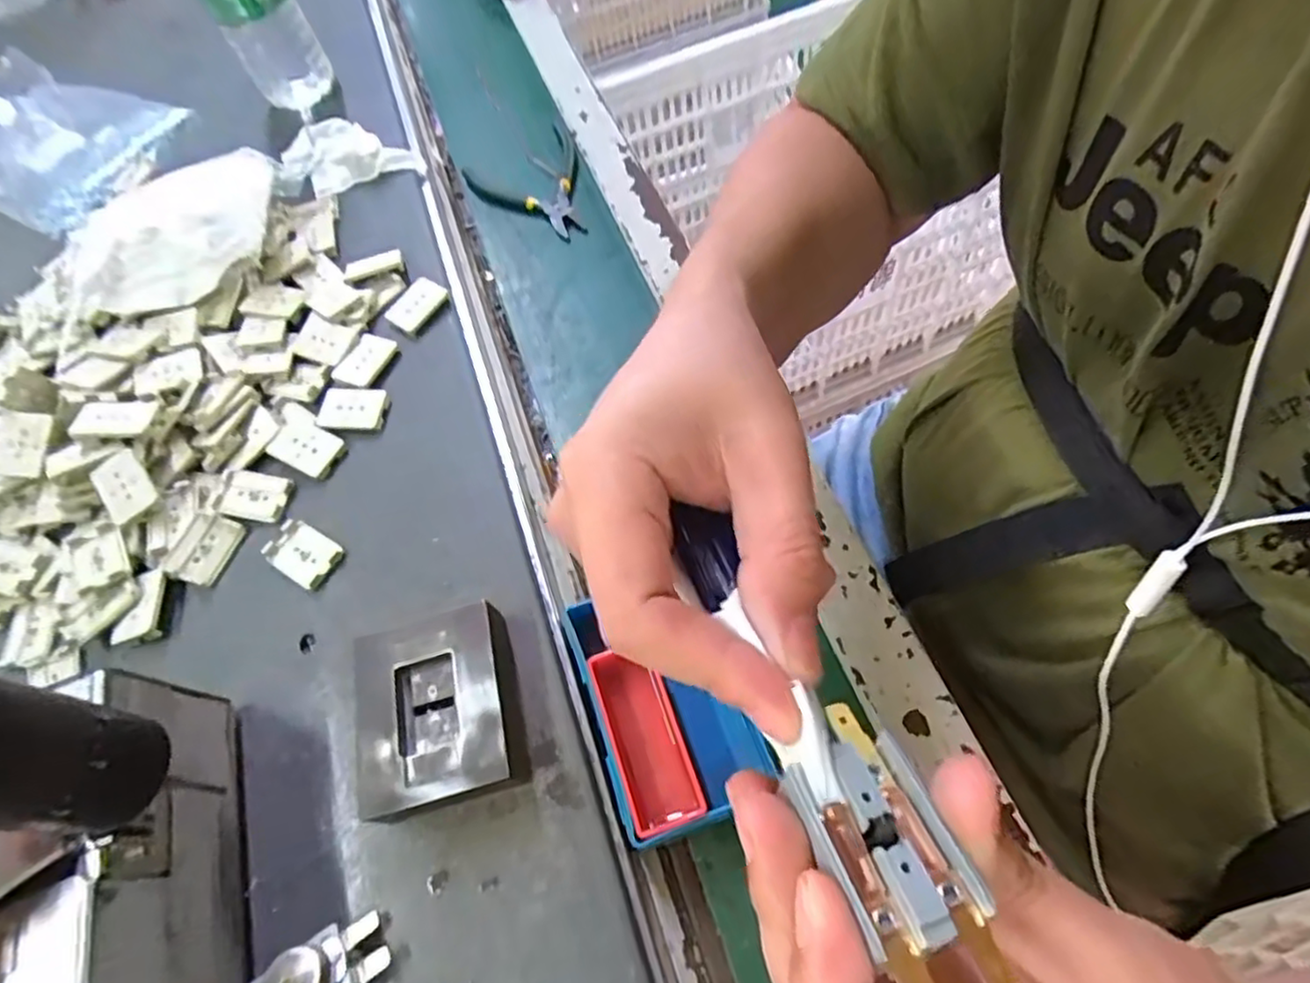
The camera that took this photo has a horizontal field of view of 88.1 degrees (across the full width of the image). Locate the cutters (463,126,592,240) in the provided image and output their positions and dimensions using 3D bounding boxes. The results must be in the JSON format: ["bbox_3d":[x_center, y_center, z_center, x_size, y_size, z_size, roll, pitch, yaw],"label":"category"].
[{"bbox_3d":[-0.091,-0.240,0.532,0.094,0.010,0.124,-28,61,-8],"label":"cutters"}]

